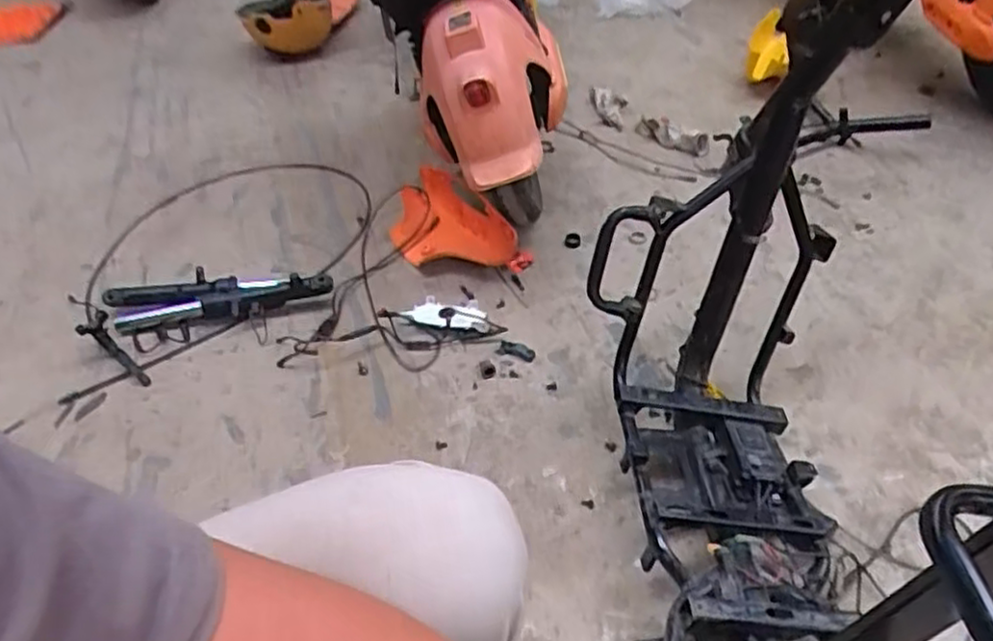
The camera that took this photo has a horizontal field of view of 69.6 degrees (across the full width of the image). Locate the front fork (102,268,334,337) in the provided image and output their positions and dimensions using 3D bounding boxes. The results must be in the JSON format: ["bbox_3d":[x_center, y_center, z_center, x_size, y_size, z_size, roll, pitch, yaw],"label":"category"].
[{"bbox_3d":[-0.457,-0.042,1.184,0.362,0.046,0.087,-10,43,-5],"label":"front fork"}]

